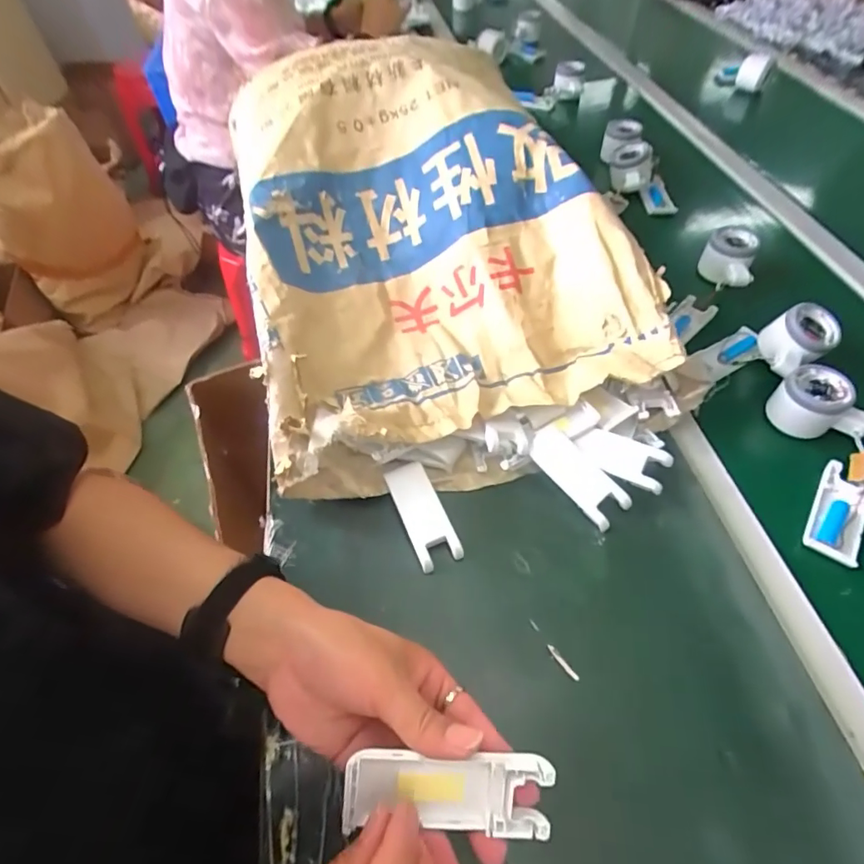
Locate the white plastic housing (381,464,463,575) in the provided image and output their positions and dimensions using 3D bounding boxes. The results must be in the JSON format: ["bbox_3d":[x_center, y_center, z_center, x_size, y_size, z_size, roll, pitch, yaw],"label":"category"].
[{"bbox_3d":[-0.010,0.075,0.457,0.040,0.015,0.102,-21,56,-13],"label":"white plastic housing"}]

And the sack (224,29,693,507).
[{"bbox_3d":[-0.020,-0.238,0.577,0.362,0.168,0.556,-12,55,-7],"label":"sack"}]

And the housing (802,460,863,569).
[{"bbox_3d":[0.366,0.070,0.443,0.040,0.013,0.099,30,60,21],"label":"housing"}]

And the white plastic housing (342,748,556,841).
[{"bbox_3d":[0.008,0.183,0.252,0.102,0.015,0.039,5,96,1],"label":"white plastic housing"}]

